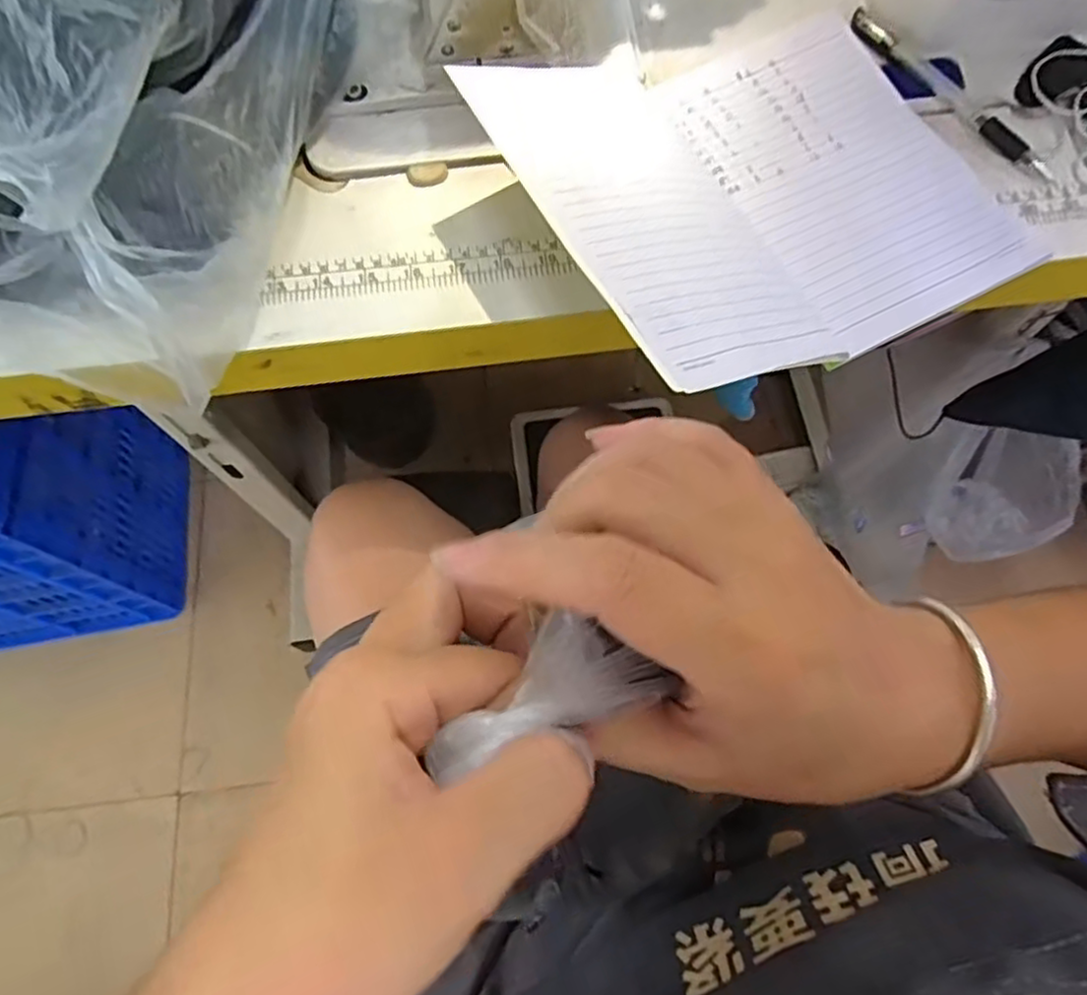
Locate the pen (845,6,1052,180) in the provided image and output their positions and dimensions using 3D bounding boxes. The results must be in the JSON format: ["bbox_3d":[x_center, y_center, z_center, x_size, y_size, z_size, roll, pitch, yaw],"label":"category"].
[{"bbox_3d":[0.245,-0.246,0.414,0.018,0.011,0.155,-35,72,-13],"label":"pen"}]

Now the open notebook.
[{"bbox_3d":[0.113,-0.181,0.364,0.260,0.064,0.225,-26,70,-10],"label":"open notebook"}]

